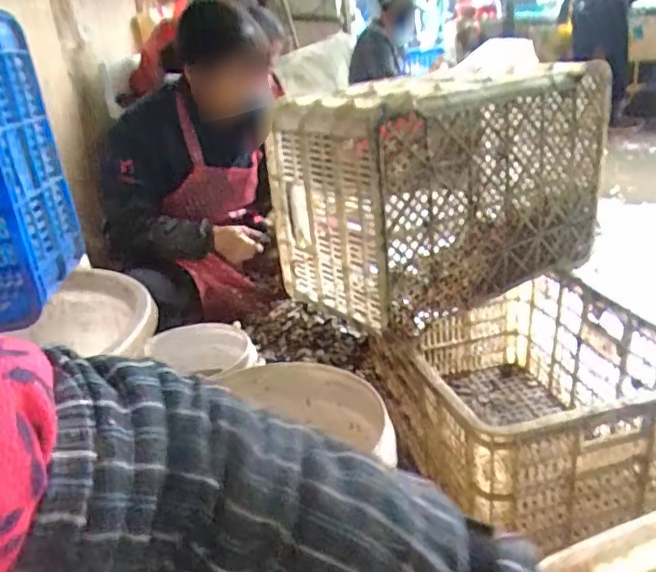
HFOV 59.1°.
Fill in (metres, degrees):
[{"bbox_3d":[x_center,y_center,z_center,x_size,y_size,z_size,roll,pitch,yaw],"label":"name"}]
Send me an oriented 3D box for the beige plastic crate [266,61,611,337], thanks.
[{"bbox_3d":[0.216,-0.204,1.145,0.558,0.381,0.350,-21,27,-30],"label":"beige plastic crate"}]

